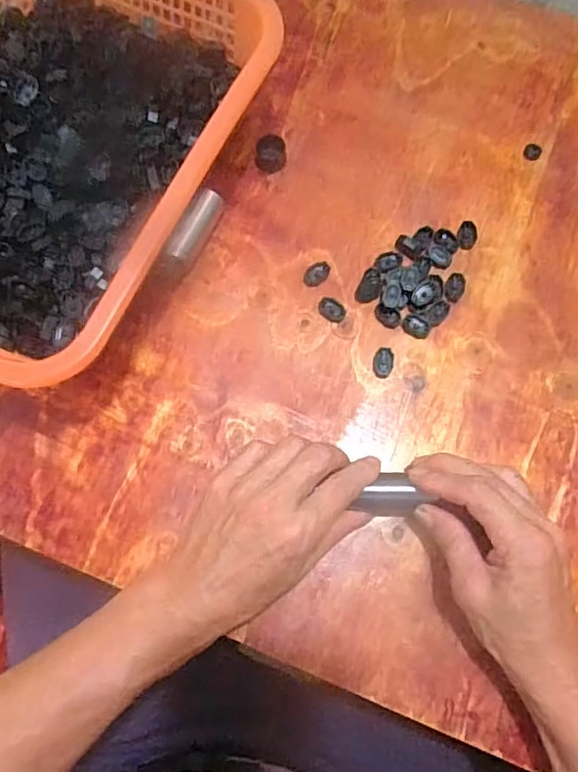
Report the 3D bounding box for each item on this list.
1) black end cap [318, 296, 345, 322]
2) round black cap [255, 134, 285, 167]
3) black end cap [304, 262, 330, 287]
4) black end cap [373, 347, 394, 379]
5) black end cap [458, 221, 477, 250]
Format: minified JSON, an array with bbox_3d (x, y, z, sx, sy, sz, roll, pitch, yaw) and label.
[{"bbox_3d":[0.033,-0.059,0.440,0.022,0.005,0.015,35,77,9],"label":"black end cap"},{"bbox_3d":[-0.015,-0.192,0.471,0.025,0.014,0.026,0,74,0],"label":"round black cap"},{"bbox_3d":[0.022,-0.089,0.447,0.024,0.004,0.014,-42,79,-11],"label":"black end cap"},{"bbox_3d":[0.071,-0.018,0.429,0.015,0.006,0.023,9,75,2],"label":"black end cap"},{"bbox_3d":[0.144,-0.121,0.455,0.015,0.004,0.024,6,75,4],"label":"black end cap"}]

